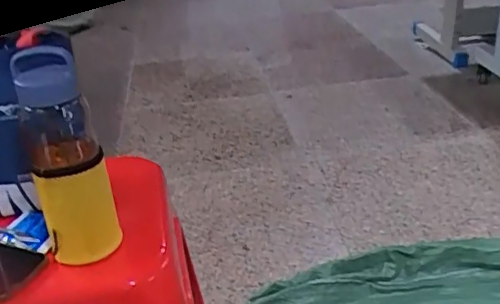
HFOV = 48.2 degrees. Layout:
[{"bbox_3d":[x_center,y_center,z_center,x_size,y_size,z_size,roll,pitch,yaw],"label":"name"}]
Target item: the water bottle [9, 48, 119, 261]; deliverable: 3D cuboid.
[{"bbox_3d":[-0.193,0.013,0.594,0.072,0.211,0.067,-14,29,-16],"label":"water bottle"}]

